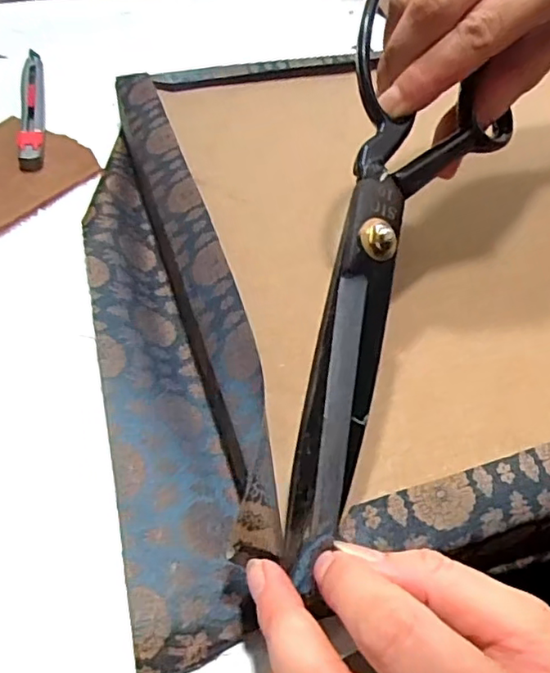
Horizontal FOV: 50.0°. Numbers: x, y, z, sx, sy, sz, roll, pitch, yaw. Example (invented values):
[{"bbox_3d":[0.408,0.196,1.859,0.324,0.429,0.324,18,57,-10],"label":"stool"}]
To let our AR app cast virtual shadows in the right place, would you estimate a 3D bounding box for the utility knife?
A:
[{"bbox_3d":[-0.169,-0.161,0.411,0.016,0.017,0.143,-8,51,-13],"label":"utility knife"}]

